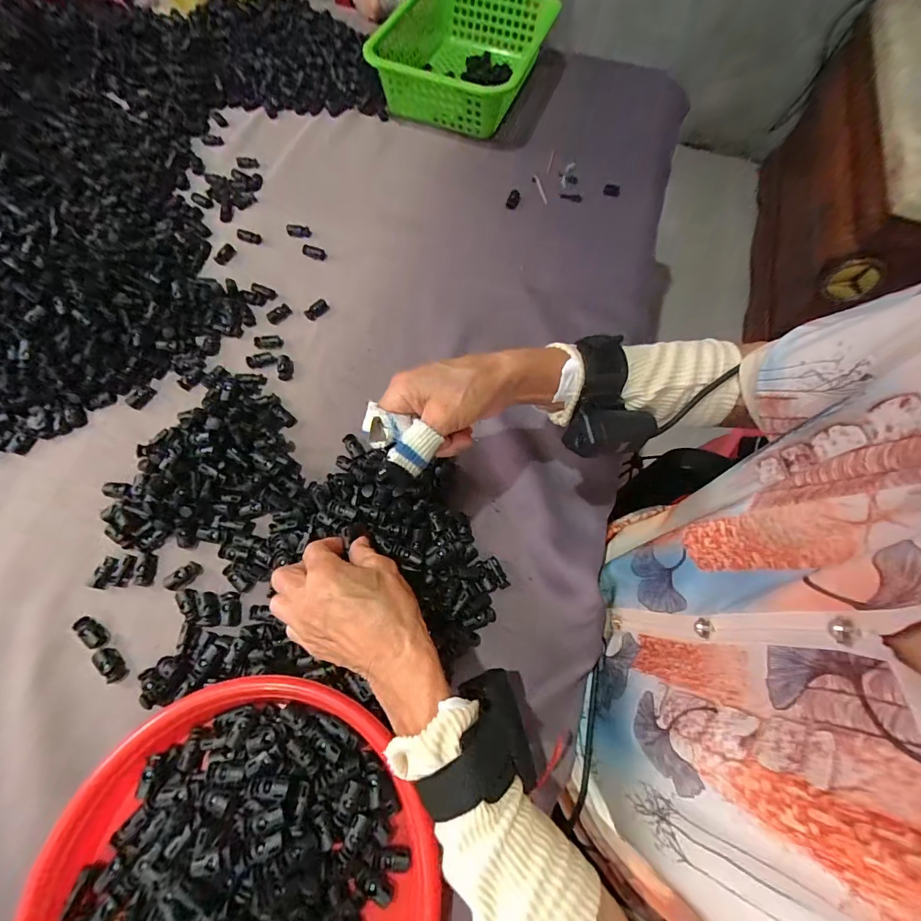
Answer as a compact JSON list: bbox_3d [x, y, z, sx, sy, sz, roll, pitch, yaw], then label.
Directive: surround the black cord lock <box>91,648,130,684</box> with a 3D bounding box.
[{"bbox_3d":[-0.283,0.165,0.342,0.030,0.007,0.016,42,71,14],"label":"black cord lock"}]

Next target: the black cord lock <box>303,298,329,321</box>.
[{"bbox_3d":[-0.168,-0.177,0.497,0.015,0.010,0.029,41,71,13],"label":"black cord lock"}]

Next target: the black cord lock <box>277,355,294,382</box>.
[{"bbox_3d":[-0.189,-0.100,0.459,0.015,0.009,0.029,-7,67,-6],"label":"black cord lock"}]

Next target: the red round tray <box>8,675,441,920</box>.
[{"bbox_3d":[-0.148,0.287,0.278,0.243,0.035,0.245,1,67,-3],"label":"red round tray"}]

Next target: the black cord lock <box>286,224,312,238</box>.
[{"bbox_3d":[-0.208,-0.295,0.547,0.029,0.009,0.015,-6,67,-6],"label":"black cord lock"}]

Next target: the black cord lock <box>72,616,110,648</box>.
[{"bbox_3d":[-0.306,0.141,0.351,0.032,0.007,0.015,30,69,10],"label":"black cord lock"}]

